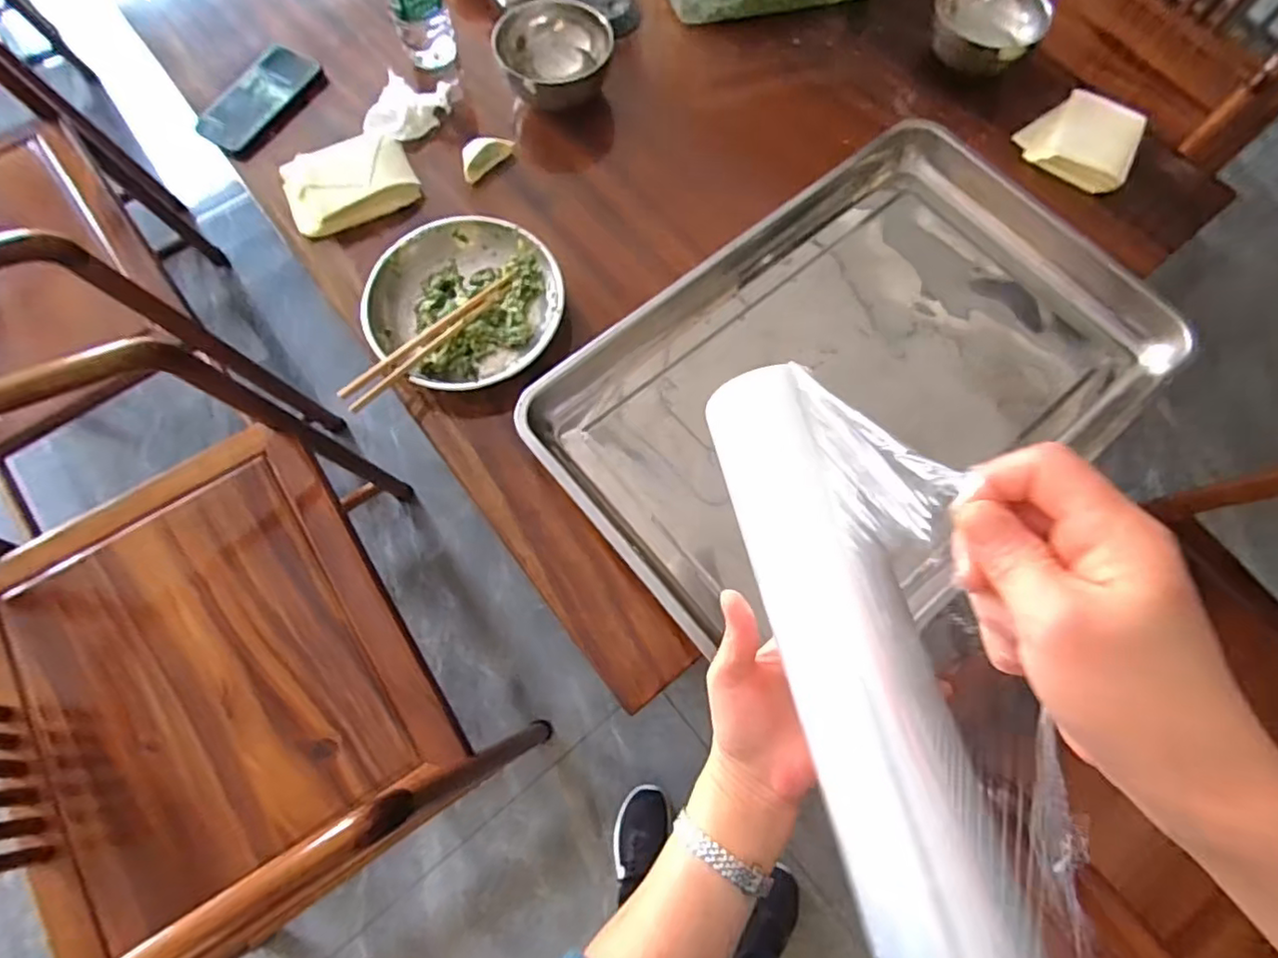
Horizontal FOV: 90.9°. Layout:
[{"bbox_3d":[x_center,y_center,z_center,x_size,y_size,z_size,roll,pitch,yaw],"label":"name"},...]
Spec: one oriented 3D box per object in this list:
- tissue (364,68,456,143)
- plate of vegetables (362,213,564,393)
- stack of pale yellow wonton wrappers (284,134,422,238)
[{"bbox_3d":[-0.264,-0.432,0.722,0.074,0.028,0.094,15,71,4],"label":"tissue"},{"bbox_3d":[-0.172,-0.177,0.632,0.181,0.037,0.181,0,71,-1],"label":"plate of vegetables"},{"bbox_3d":[-0.315,-0.321,0.684,0.135,0.026,0.100,-33,75,-12],"label":"stack of pale yellow wonton wrappers"}]

